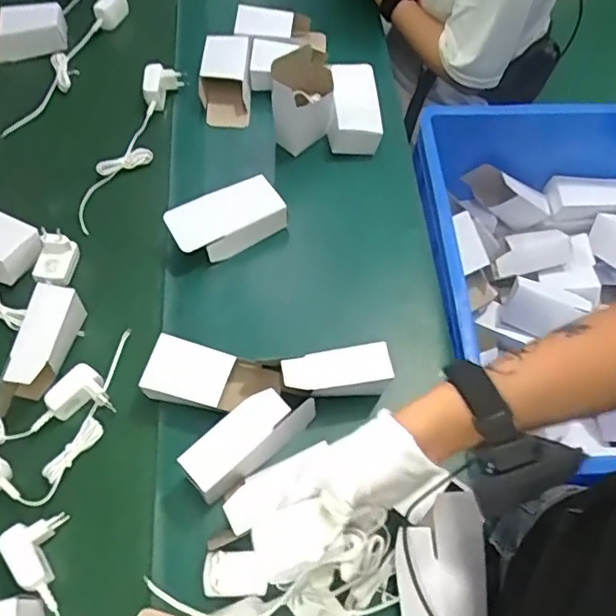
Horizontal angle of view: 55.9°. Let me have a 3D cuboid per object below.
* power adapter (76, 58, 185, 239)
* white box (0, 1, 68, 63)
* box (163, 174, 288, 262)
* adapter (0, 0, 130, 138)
[{"bbox_3d":[-0.250,-0.235,0.815,0.068,0.029,0.287,14,62,9],"label":"power adapter"},{"bbox_3d":[-0.456,-0.433,0.912,0.144,0.052,0.063,-11,62,-5],"label":"white box"},{"bbox_3d":[-0.101,-0.110,0.742,0.145,0.042,0.077,-26,64,-13],"label":"box"},{"bbox_3d":[-0.374,-0.387,0.896,0.061,0.036,0.306,19,63,11],"label":"adapter"}]

